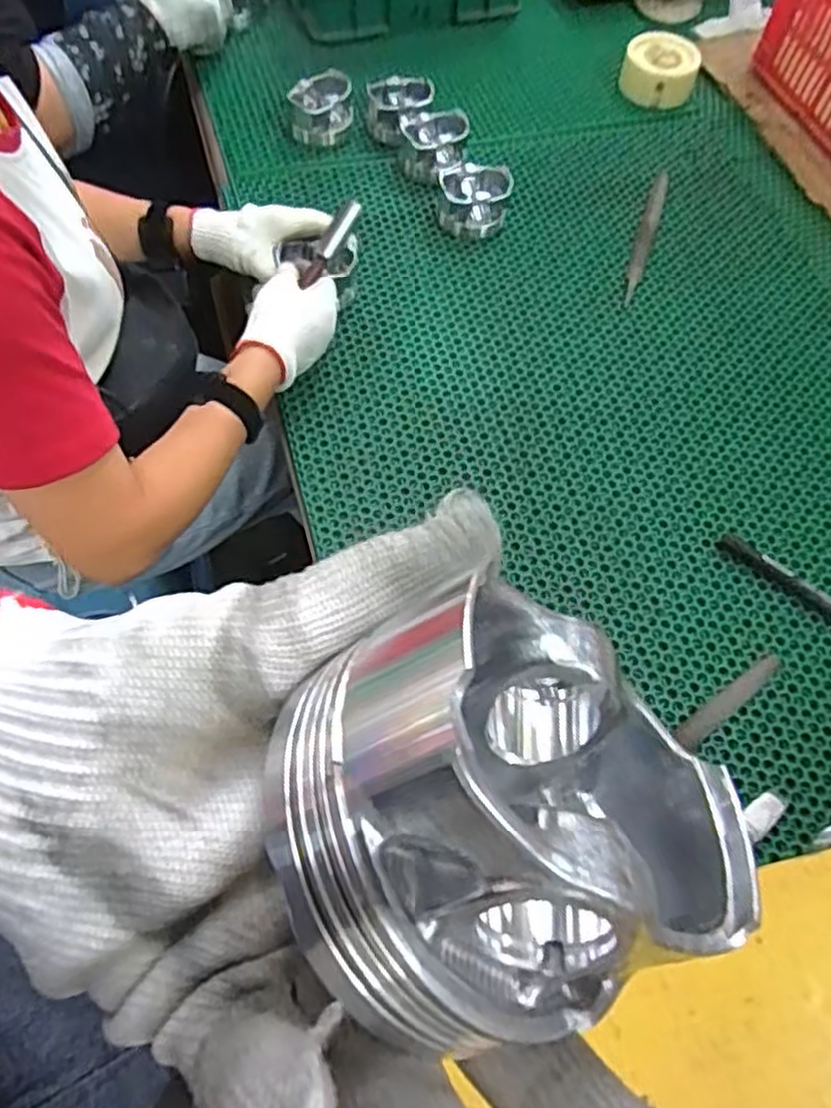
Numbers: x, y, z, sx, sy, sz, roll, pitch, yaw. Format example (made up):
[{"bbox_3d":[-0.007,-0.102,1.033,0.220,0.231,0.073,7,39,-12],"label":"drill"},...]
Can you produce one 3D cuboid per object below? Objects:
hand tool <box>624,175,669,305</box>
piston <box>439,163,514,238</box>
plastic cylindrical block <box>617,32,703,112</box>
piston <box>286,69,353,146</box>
[{"bbox_3d":[0.271,-0.378,0.883,0.020,0.008,0.230,18,63,5],"label":"hand tool"},{"bbox_3d":[0.068,-0.410,0.869,0.078,0.050,0.078,3,63,-3],"label":"piston"},{"bbox_3d":[0.326,-0.645,1.000,0.096,0.051,0.090,2,63,-3],"label":"plastic cylindrical block"},{"bbox_3d":[-0.119,-0.557,0.940,0.075,0.057,0.082,-5,63,-6],"label":"piston"}]

